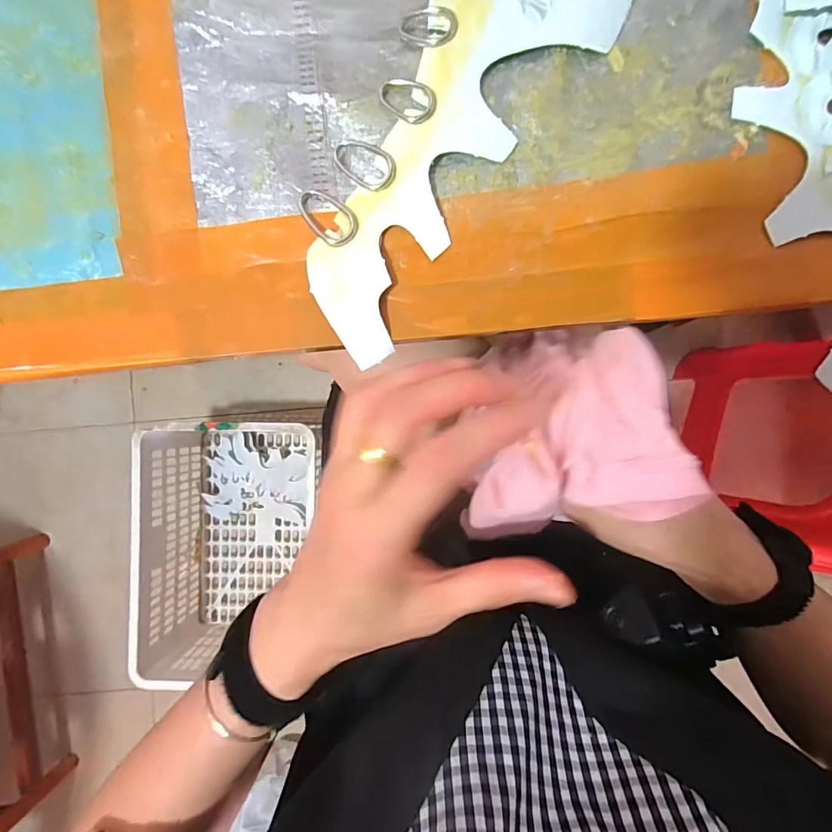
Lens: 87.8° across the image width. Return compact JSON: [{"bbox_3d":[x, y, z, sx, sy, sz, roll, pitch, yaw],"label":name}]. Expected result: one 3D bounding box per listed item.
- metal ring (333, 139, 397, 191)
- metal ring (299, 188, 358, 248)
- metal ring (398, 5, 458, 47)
[{"bbox_3d":[-0.025,-0.128,0.218,0.034,0.004,0.019,40,91,2],"label":"metal ring"},{"bbox_3d":[-0.044,-0.100,0.218,0.035,0.004,0.020,44,91,1],"label":"metal ring"},{"bbox_3d":[0.006,-0.195,0.218,0.029,0.007,0.019,4,90,2],"label":"metal ring"}]

